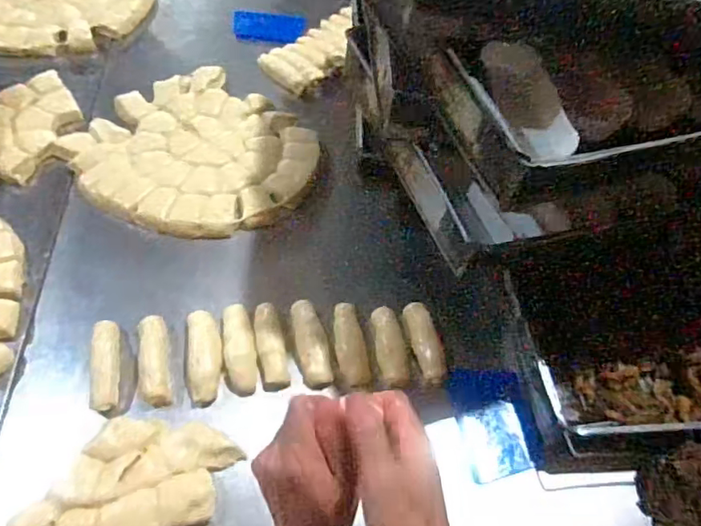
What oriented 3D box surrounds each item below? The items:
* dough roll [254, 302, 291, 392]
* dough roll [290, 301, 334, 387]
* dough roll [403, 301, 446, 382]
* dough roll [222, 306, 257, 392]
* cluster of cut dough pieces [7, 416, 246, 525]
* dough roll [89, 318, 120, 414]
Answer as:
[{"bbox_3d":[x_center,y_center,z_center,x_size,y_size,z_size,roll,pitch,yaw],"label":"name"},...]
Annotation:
[{"bbox_3d":[-0.093,0.094,0.657,0.032,0.022,0.107,-9,56,-11],"label":"dough roll"},{"bbox_3d":[-0.048,0.089,0.664,0.035,0.030,0.116,-12,56,-13],"label":"dough roll"},{"bbox_3d":[0.089,0.093,0.676,0.028,0.022,0.099,-9,56,-11],"label":"dough roll"},{"bbox_3d":[-0.129,0.096,0.651,0.035,0.024,0.106,-6,55,-9],"label":"dough roll"},{"bbox_3d":[-0.222,0.221,0.564,0.211,0.027,0.121,-17,58,-16],"label":"cluster of cut dough pieces"},{"bbox_3d":[-0.274,0.116,0.633,0.029,0.030,0.102,-7,55,-10],"label":"dough roll"}]

